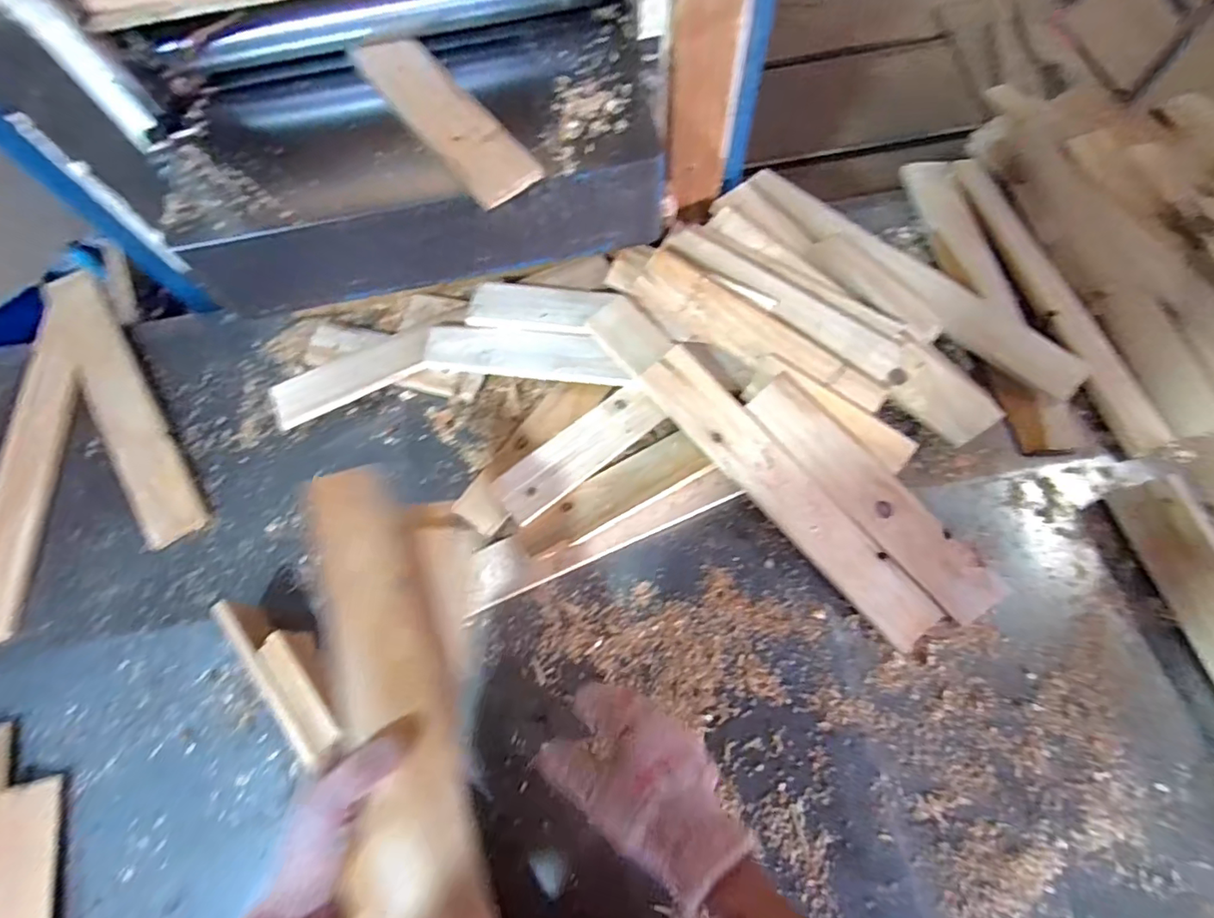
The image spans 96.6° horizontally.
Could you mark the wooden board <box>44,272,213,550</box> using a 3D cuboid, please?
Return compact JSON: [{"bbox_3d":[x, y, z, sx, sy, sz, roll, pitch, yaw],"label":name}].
[{"bbox_3d":[-0.696,-0.087,0.773,0.080,0.024,0.482,-32,76,-13],"label":"wooden board"}]

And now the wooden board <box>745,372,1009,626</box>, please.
[{"bbox_3d":[0.316,0.044,0.640,0.067,0.017,0.356,-42,83,-3],"label":"wooden board"}]

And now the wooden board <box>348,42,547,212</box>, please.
[{"bbox_3d":[-0.177,-0.379,0.599,0.071,0.019,0.292,-35,71,-11],"label":"wooden board"}]

